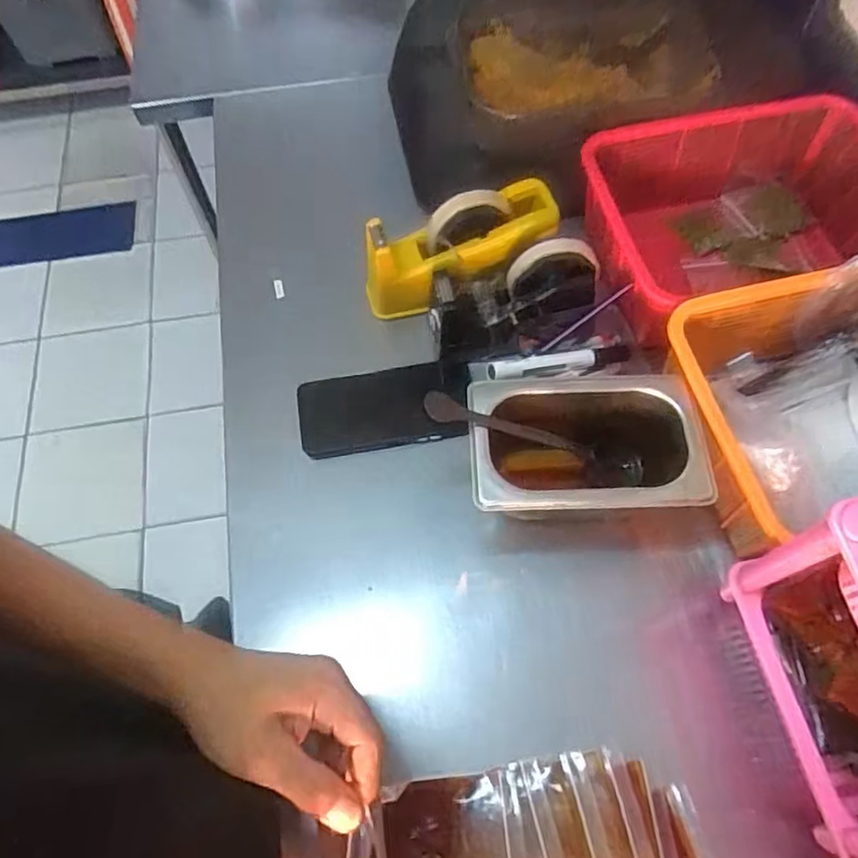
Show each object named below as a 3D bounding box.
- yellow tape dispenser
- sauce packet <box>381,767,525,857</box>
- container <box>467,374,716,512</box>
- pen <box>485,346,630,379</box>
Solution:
[{"bbox_3d":[0.027,-0.176,0.607,0.200,0.094,0.062,-24,64,8],"label":"yellow tape dispenser"},{"bbox_3d":[0.016,0.284,0.435,0.094,0.024,0.070,-6,63,-3],"label":"sauce packet"},{"bbox_3d":[0.119,0.027,0.515,0.172,0.093,0.111,-2,63,0],"label":"container"},{"bbox_3d":[0.117,-0.058,0.546,0.138,0.013,0.021,-10,62,-22],"label":"pen"}]

